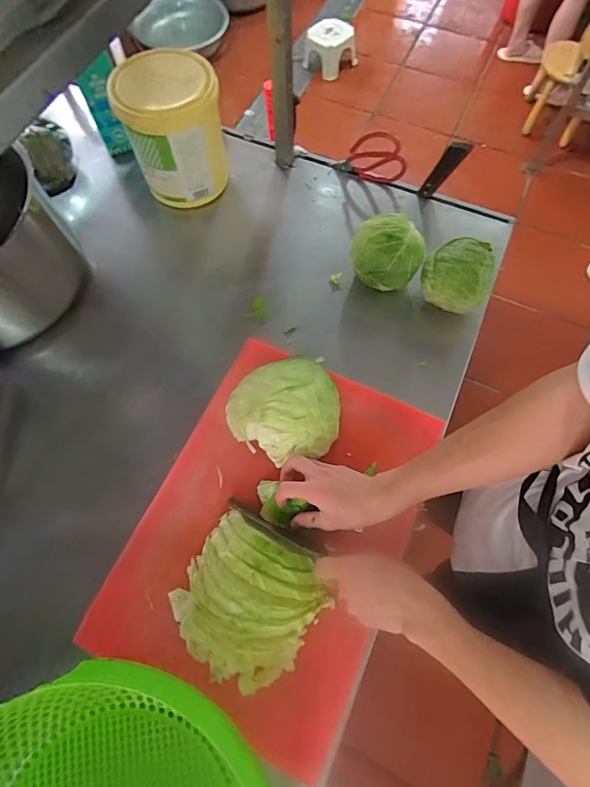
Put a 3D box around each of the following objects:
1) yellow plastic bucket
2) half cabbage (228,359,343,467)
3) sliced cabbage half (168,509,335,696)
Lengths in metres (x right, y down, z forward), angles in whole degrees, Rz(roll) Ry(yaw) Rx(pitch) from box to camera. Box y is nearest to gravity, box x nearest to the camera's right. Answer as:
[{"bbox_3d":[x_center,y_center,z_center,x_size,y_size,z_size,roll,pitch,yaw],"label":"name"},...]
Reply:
[{"bbox_3d":[-0.219,-0.482,0.768,0.170,0.193,0.165,-1,69,0],"label":"yellow plastic bucket"},{"bbox_3d":[-0.014,0.027,0.595,0.165,0.094,0.143,-15,70,-6],"label":"half cabbage"},{"bbox_3d":[-0.062,0.264,0.522,0.177,0.070,0.179,30,72,11],"label":"sliced cabbage half"}]

